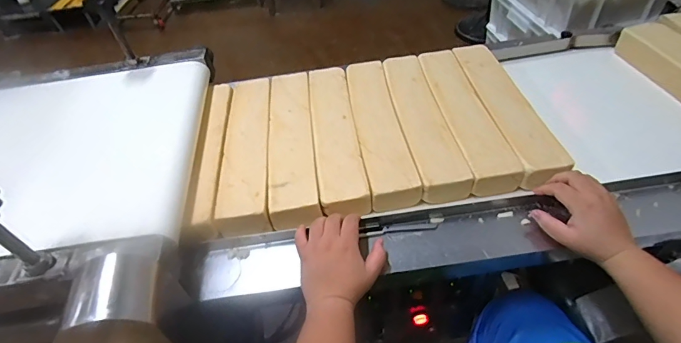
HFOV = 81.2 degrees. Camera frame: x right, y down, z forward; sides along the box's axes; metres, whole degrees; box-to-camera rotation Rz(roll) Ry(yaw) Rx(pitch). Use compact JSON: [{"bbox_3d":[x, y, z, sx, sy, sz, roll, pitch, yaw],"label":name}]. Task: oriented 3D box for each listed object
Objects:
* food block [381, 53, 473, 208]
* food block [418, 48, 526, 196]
[{"bbox_3d":[0.142,-0.092,0.723,0.082,0.054,0.357,-9,46,-2],"label":"food block"},{"bbox_3d":[0.219,-0.106,0.721,0.077,0.048,0.353,-9,46,-2],"label":"food block"}]

